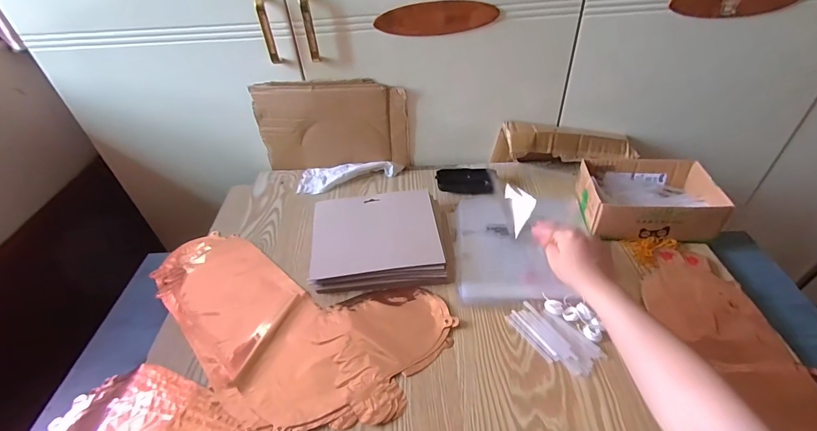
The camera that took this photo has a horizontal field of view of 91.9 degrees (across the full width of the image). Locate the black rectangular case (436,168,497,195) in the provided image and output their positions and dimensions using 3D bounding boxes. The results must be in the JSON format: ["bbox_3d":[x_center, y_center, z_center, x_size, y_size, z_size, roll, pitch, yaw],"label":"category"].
[{"bbox_3d":[0.108,-0.067,0.724,0.108,0.030,0.052,-3,41,4],"label":"black rectangular case"}]

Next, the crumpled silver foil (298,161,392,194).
[{"bbox_3d":[-0.122,-0.082,0.760,0.180,0.027,0.066,-12,42,-7],"label":"crumpled silver foil"}]

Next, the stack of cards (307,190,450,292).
[{"bbox_3d":[-0.048,0.035,0.618,0.193,0.039,0.167,-6,41,0],"label":"stack of cards"}]

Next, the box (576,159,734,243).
[{"bbox_3d":[0.375,-0.028,0.628,0.184,0.059,0.135,3,42,11],"label":"box"}]

